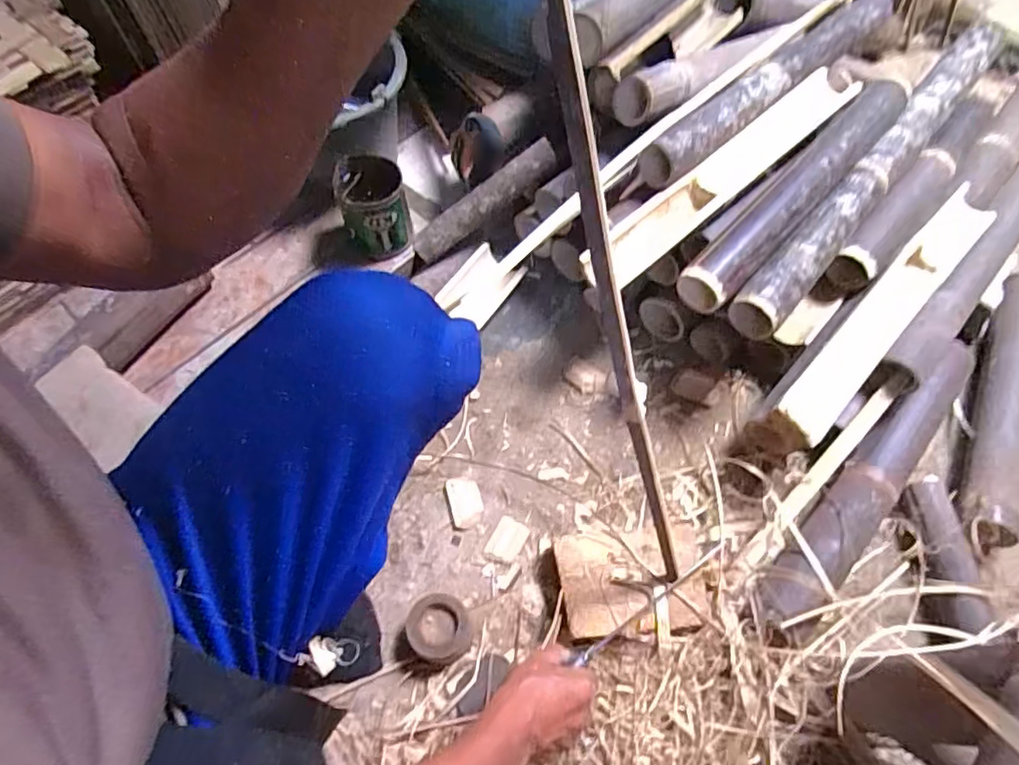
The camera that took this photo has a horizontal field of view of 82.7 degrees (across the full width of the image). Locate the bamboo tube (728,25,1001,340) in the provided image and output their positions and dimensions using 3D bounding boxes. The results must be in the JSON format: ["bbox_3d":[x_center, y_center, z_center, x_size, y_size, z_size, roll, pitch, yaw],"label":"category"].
[{"bbox_3d":[0.521,-0.313,0.806,0.064,0.048,0.706,37,68,21],"label":"bamboo tube"}]

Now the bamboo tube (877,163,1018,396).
[{"bbox_3d":[0.646,-0.172,0.795,0.066,0.056,0.516,37,68,21],"label":"bamboo tube"}]

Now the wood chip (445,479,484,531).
[{"bbox_3d":[-0.058,0.157,0.761,0.042,0.004,0.064,-16,61,-7],"label":"wood chip"}]

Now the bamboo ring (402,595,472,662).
[{"bbox_3d":[-0.081,0.284,0.668,0.068,0.051,0.074,-1,60,2],"label":"bamboo ring"}]

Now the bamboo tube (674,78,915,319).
[{"bbox_3d":[0.385,-0.260,0.746,0.491,0.050,0.072,-42,69,-16],"label":"bamboo tube"}]

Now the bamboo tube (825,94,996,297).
[{"bbox_3d":[0.595,-0.289,0.836,0.060,0.060,0.460,38,68,21],"label":"bamboo tube"}]

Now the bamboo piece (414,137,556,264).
[{"bbox_3d":[-0.038,-0.270,0.862,0.247,0.054,0.048,-34,66,7],"label":"bamboo piece"}]

